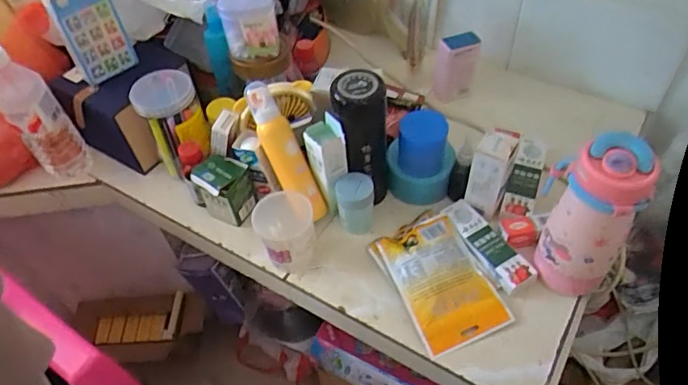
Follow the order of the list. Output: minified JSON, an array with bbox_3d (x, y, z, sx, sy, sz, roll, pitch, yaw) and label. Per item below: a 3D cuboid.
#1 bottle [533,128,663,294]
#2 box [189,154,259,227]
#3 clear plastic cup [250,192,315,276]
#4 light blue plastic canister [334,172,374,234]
[{"bbox_3d":[0.270,0.029,0.569,0.090,0.193,0.076,33,60,28],"label":"bottle"},{"bbox_3d":[-0.164,-0.003,0.719,0.066,0.086,0.063,28,58,26],"label":"box"},{"bbox_3d":[-0.078,0.053,0.673,0.079,0.075,0.082,-3,50,3],"label":"clear plastic cup"},{"bbox_3d":[0.016,0.017,0.688,0.049,0.075,0.051,-3,50,3],"label":"light blue plastic canister"}]

